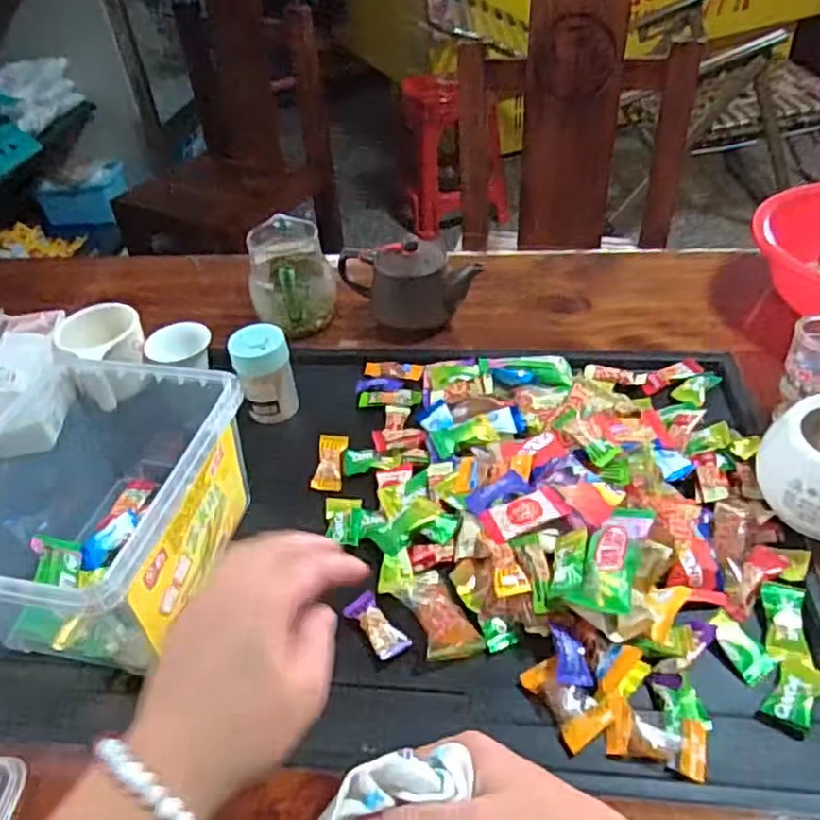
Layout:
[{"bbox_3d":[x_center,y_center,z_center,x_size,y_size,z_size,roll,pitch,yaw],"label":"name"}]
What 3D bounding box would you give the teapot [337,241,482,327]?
[{"bbox_3d":[-0.003,-0.121,0.698,0.133,0.081,0.068,-3,42,2],"label":"teapot"}]

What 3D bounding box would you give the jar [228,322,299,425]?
[{"bbox_3d":[-0.131,-0.033,0.624,0.049,0.077,0.042,-15,43,-11],"label":"jar"}]

